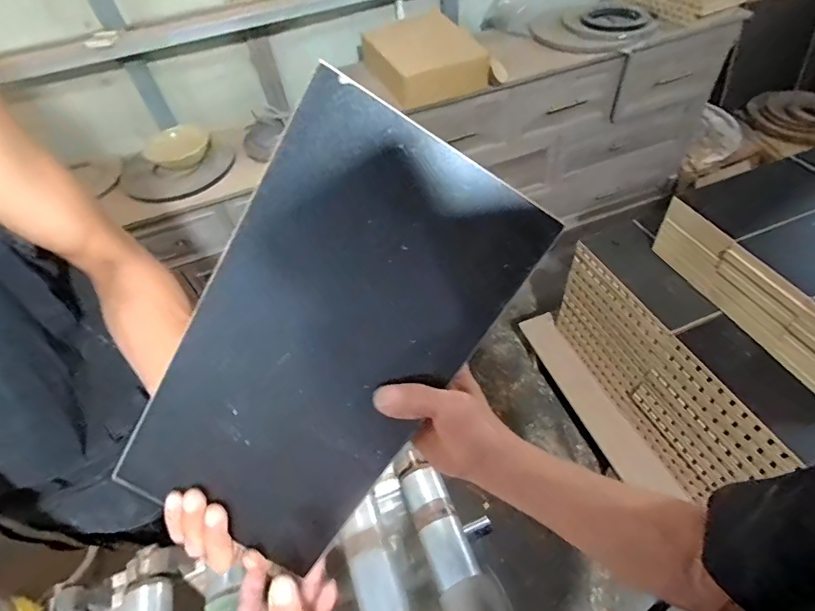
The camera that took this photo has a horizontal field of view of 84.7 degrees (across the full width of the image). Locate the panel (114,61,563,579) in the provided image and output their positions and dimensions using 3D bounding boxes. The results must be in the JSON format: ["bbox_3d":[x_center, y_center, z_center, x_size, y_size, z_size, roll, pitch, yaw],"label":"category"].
[{"bbox_3d":[-0.067,0.040,0.328,0.179,0.347,0.007,32,16,-6],"label":"panel"}]

